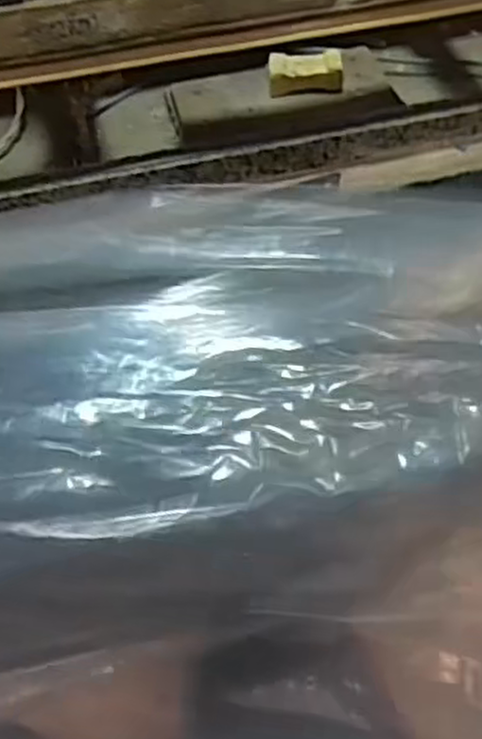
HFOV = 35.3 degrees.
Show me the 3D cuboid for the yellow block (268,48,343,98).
[{"bbox_3d":[0.043,-0.197,0.504,0.048,0.016,0.024,-5,54,-1],"label":"yellow block"}]

